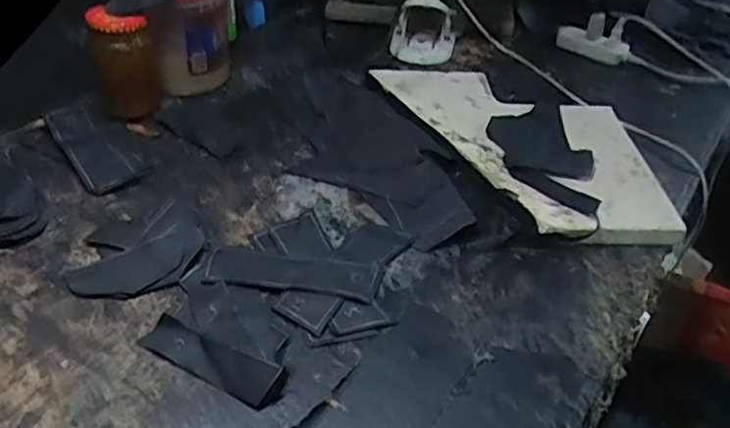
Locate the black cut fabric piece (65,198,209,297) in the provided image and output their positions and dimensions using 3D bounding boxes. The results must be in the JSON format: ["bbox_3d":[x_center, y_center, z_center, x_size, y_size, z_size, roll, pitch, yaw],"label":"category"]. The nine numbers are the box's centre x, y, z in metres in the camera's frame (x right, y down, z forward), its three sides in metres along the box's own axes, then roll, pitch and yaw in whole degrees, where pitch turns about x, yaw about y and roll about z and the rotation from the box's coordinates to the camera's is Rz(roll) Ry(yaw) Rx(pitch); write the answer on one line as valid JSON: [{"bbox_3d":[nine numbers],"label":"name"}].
[{"bbox_3d":[-0.186,0.026,0.532,0.093,0.012,0.106,3,39,-2],"label":"black cut fabric piece"}]

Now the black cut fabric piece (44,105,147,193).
[{"bbox_3d":[-0.276,-0.070,0.636,0.055,0.017,0.152,-28,49,-33],"label":"black cut fabric piece"}]

